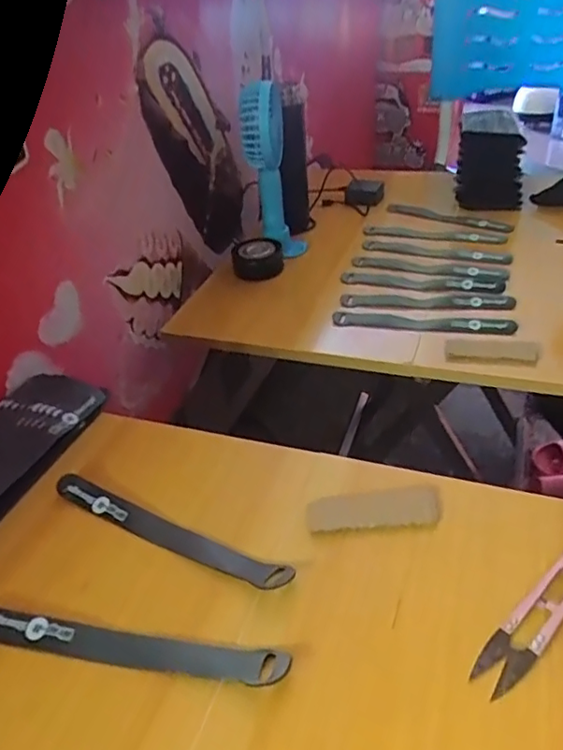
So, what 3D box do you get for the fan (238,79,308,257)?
[{"bbox_3d":[-0.011,-0.260,0.737,0.071,0.212,0.099,-3,37,4],"label":"fan"}]

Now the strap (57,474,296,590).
[{"bbox_3d":[-0.079,0.106,0.390,0.190,0.011,0.020,16,42,26],"label":"strap"}]

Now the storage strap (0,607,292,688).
[{"bbox_3d":[-0.093,0.155,0.328,0.195,0.012,0.020,3,38,12],"label":"storage strap"}]

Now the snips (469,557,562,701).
[{"bbox_3d":[0.142,0.135,0.318,0.101,0.007,0.023,-32,44,-30],"label":"snips"}]

